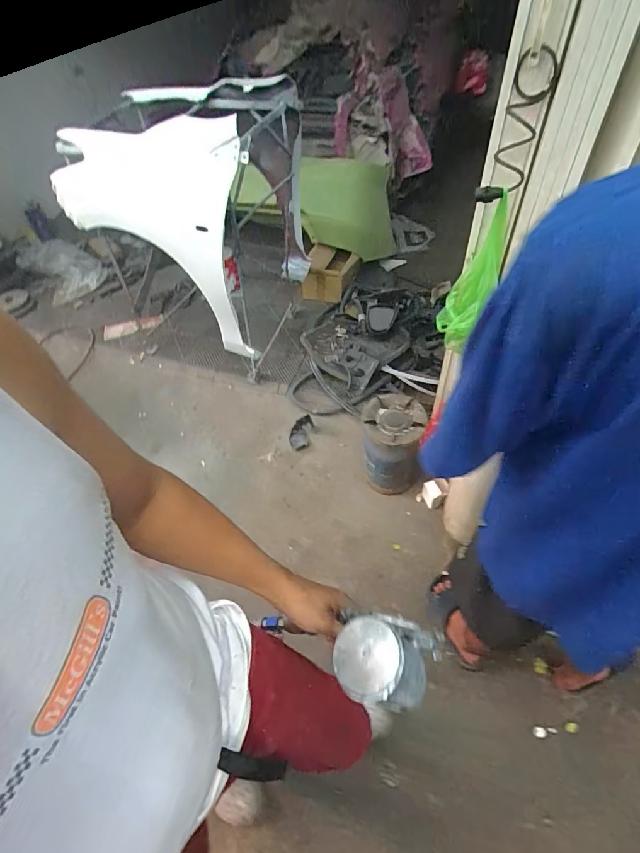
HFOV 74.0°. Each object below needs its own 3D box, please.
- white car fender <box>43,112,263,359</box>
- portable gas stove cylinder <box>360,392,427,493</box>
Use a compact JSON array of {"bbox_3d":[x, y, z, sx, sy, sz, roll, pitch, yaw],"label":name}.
[{"bbox_3d":[-0.565,-0.667,1.575,0.670,0.730,0.239,17,56,19],"label":"white car fender"},{"bbox_3d":[0.261,0.064,1.563,0.199,0.361,0.217,1,52,8],"label":"portable gas stove cylinder"}]

